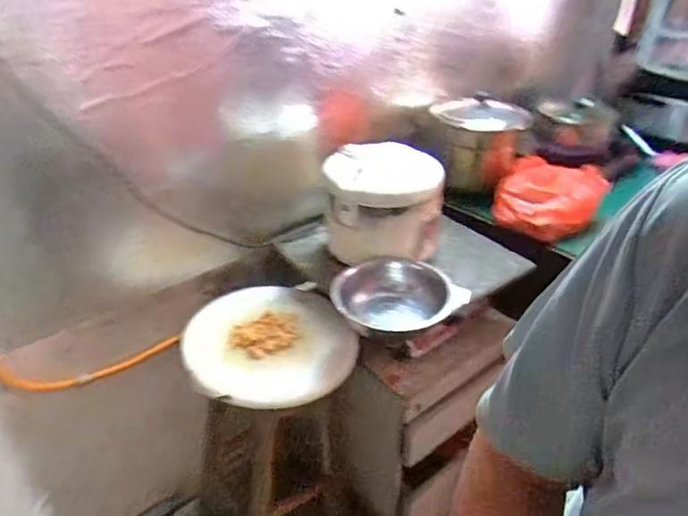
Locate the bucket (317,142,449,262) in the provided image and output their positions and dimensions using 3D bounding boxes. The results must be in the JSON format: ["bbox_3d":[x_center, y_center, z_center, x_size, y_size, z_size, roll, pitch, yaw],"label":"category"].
[{"bbox_3d":[0.091,-0.122,1.262,0.246,0.235,0.217,0,31,1],"label":"bucket"}]

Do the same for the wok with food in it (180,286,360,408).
[{"bbox_3d":[-0.160,0.186,1.206,0.344,0.089,0.372,-1,31,0],"label":"wok with food in it"}]

